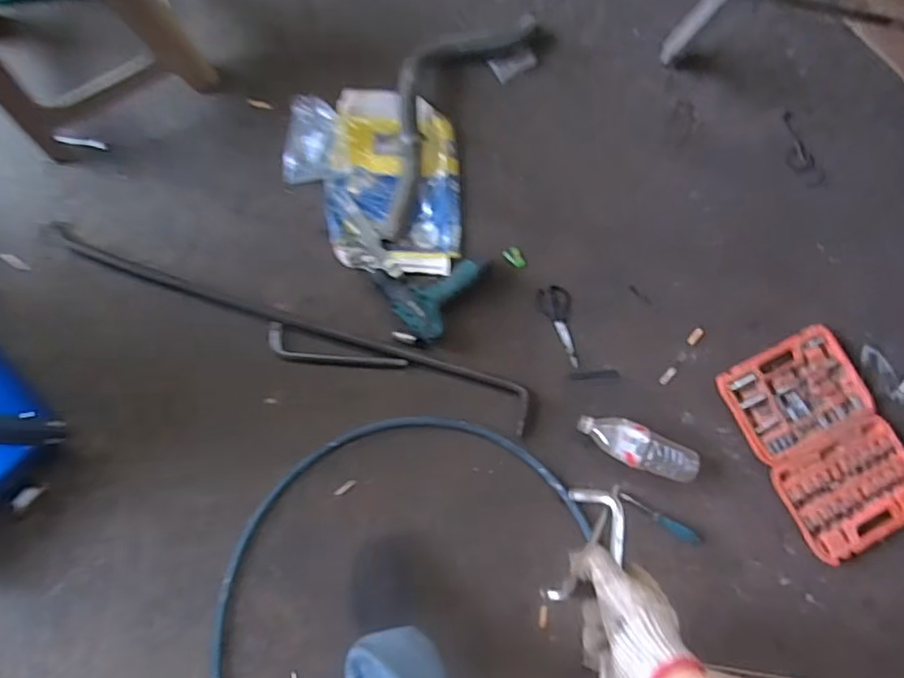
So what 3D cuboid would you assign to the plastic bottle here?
[{"bbox_3d":[0.339,0.195,1.115,0.214,0.056,0.073,27,81,1],"label":"plastic bottle"}]

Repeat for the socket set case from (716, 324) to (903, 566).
[{"bbox_3d":[0.693,0.191,1.137,0.239,0.027,0.385,-28,84,-3],"label":"socket set case"}]

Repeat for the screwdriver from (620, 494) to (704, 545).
[{"bbox_3d":[0.383,0.331,1.115,0.163,0.017,0.026,29,84,3],"label":"screwdriver"}]

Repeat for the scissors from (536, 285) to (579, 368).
[{"bbox_3d":[0.204,-0.023,1.171,0.064,0.013,0.157,-8,83,-1],"label":"scissors"}]

